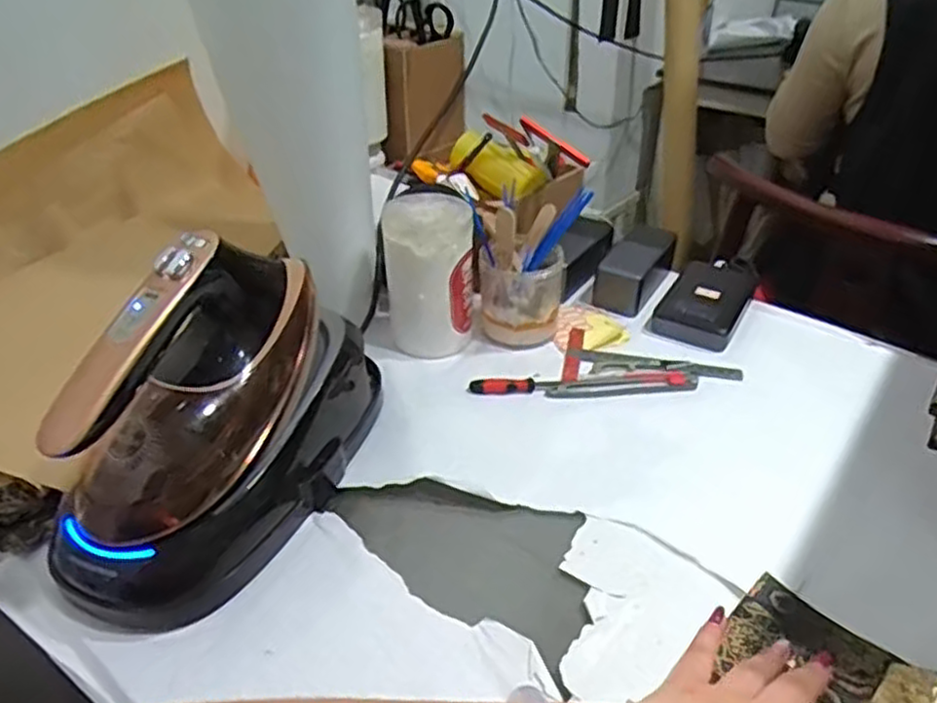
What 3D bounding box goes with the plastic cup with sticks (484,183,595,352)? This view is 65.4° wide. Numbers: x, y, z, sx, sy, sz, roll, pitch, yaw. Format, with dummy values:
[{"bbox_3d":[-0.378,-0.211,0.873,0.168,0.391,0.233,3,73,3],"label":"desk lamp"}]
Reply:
[{"bbox_3d":[0.062,-0.085,0.737,0.072,0.131,0.104,22,41,28],"label":"plastic cup with sticks"}]

